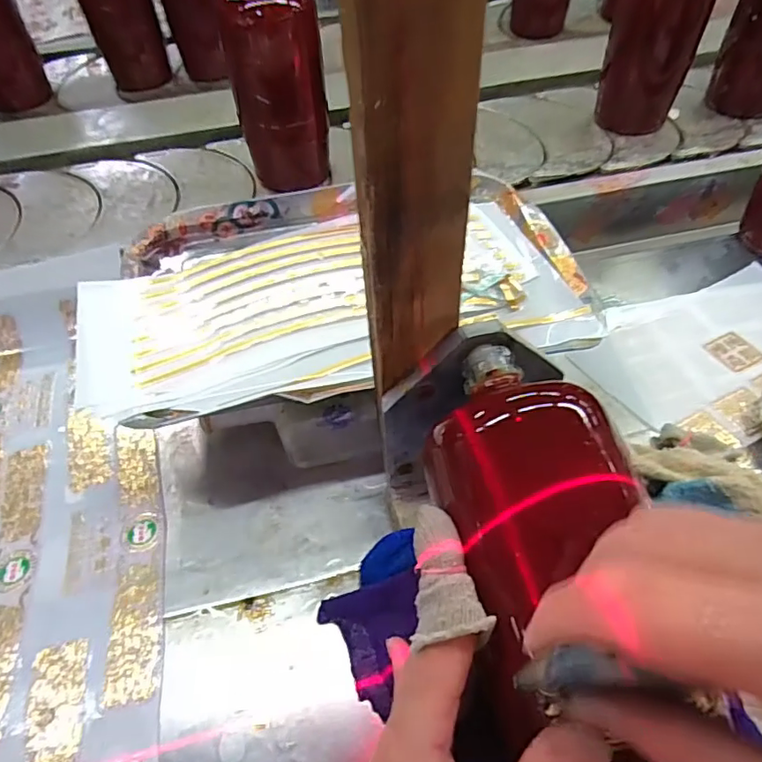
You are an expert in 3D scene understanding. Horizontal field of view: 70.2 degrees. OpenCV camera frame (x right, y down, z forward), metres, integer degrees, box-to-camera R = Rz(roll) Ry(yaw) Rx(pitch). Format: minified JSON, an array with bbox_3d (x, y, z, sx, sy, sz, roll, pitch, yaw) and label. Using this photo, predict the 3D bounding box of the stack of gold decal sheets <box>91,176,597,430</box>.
[{"bbox_3d":[-0.033,-0.071,0.378,0.316,0.020,0.189,-11,52,-6],"label":"stack of gold decal sheets"}]

